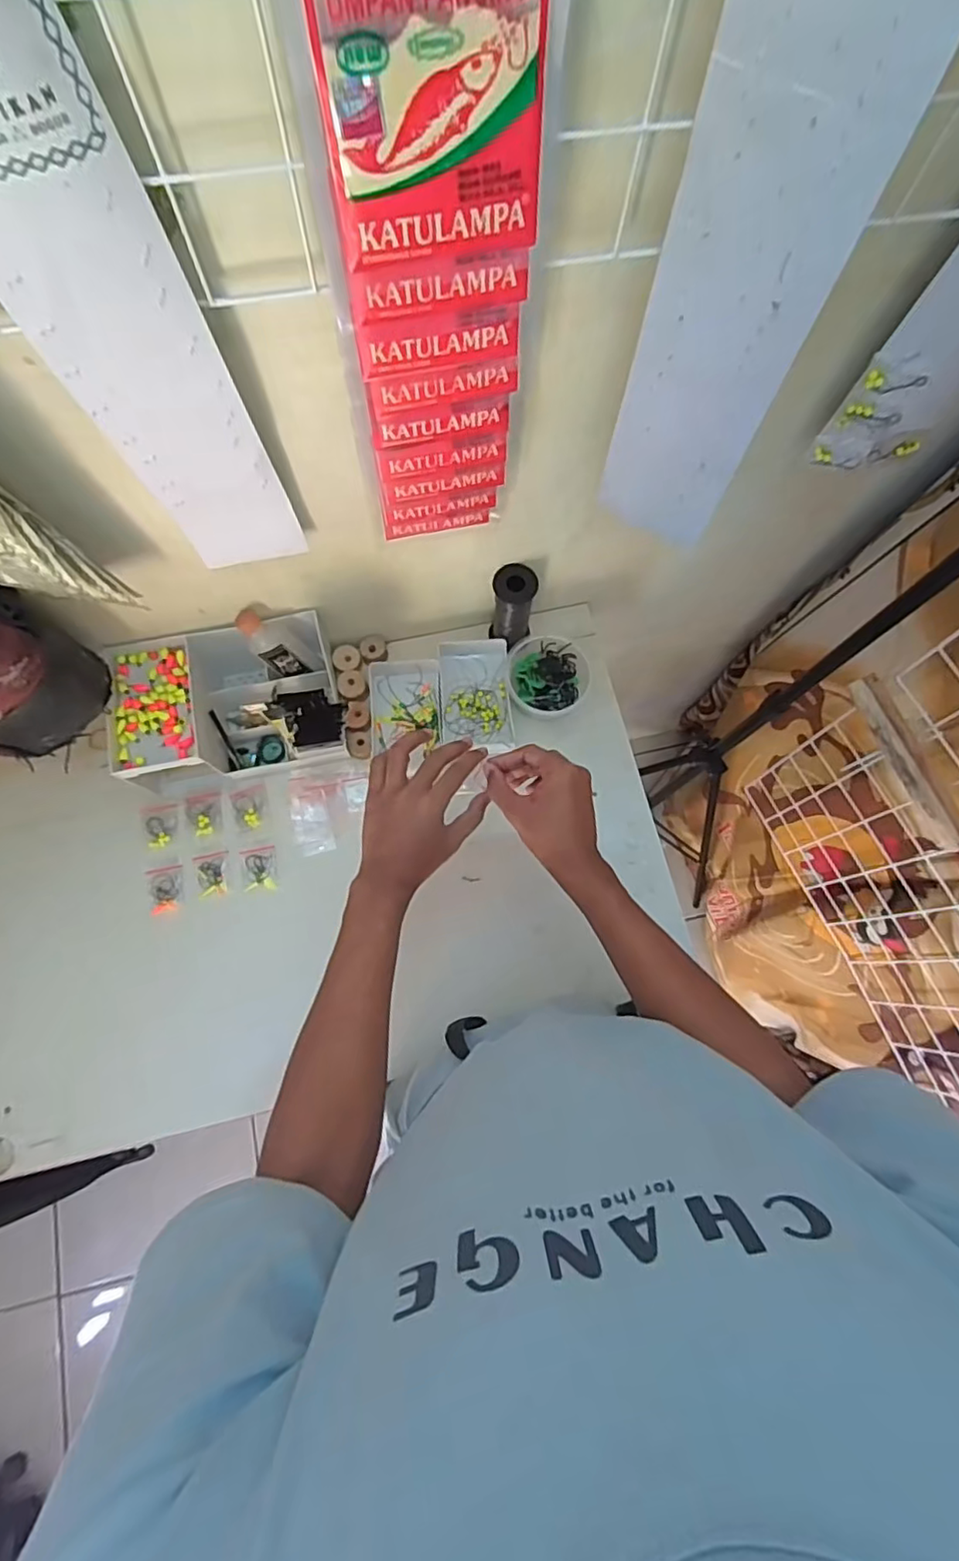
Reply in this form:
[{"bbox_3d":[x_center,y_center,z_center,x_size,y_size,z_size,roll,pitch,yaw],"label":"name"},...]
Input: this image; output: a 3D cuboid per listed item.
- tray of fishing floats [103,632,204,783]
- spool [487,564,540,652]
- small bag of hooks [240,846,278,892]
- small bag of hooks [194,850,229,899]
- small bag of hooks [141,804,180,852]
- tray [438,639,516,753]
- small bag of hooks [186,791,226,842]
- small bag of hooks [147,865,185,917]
[{"bbox_3d":[-0.343,-0.082,0.638,0.088,0.020,0.147,-10,75,-4],"label":"tray of fishing floats"},{"bbox_3d":[0.039,-0.199,0.700,0.047,0.104,0.052,8,74,1],"label":"spool"},{"bbox_3d":[-0.245,0.099,0.677,0.038,0.004,0.048,-12,75,-5],"label":"small bag of hooks"},{"bbox_3d":[-0.298,0.106,0.674,0.036,0.004,0.051,-11,75,-5],"label":"small bag of hooks"},{"bbox_3d":[-0.360,0.053,0.686,0.038,0.006,0.049,-11,75,-4],"label":"small bag of hooks"},{"bbox_3d":[-0.004,-0.099,0.720,0.082,0.042,0.125,-4,75,-3],"label":"tray"},{"bbox_3d":[-0.313,0.040,0.693,0.040,0.008,0.052,-9,75,-4],"label":"small bag of hooks"},{"bbox_3d":[-0.344,0.120,0.667,0.037,0.008,0.050,-14,75,-5],"label":"small bag of hooks"}]

